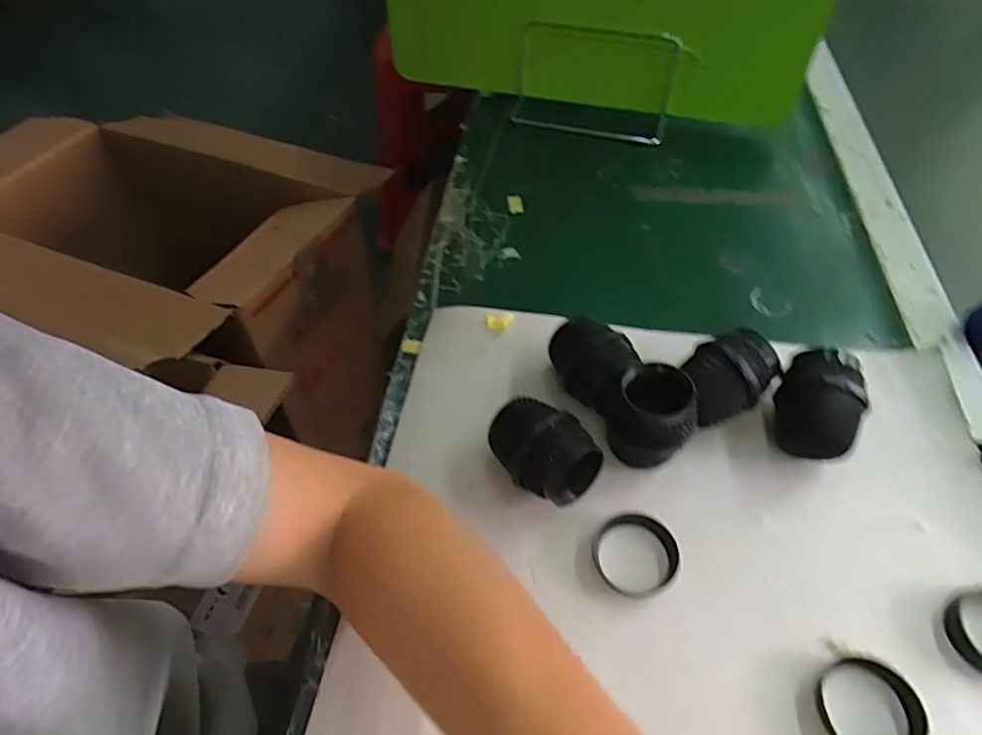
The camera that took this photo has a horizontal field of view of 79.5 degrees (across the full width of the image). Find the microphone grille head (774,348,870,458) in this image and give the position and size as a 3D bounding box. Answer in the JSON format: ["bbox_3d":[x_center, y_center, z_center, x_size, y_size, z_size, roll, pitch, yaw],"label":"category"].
[{"bbox_3d":[0.192,0.024,0.349,0.044,0.050,0.054,26,57,19],"label":"microphone grille head"}]

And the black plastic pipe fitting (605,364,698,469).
[{"bbox_3d":[0.090,0.029,0.335,0.043,0.056,0.048,-21,55,-14],"label":"black plastic pipe fitting"}]

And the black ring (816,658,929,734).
[{"bbox_3d":[0.173,0.156,0.268,0.041,0.010,0.042,0,53,0],"label":"black ring"}]

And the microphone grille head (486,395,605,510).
[{"bbox_3d":[0.030,0.046,0.331,0.059,0.049,0.040,28,58,20],"label":"microphone grille head"}]

